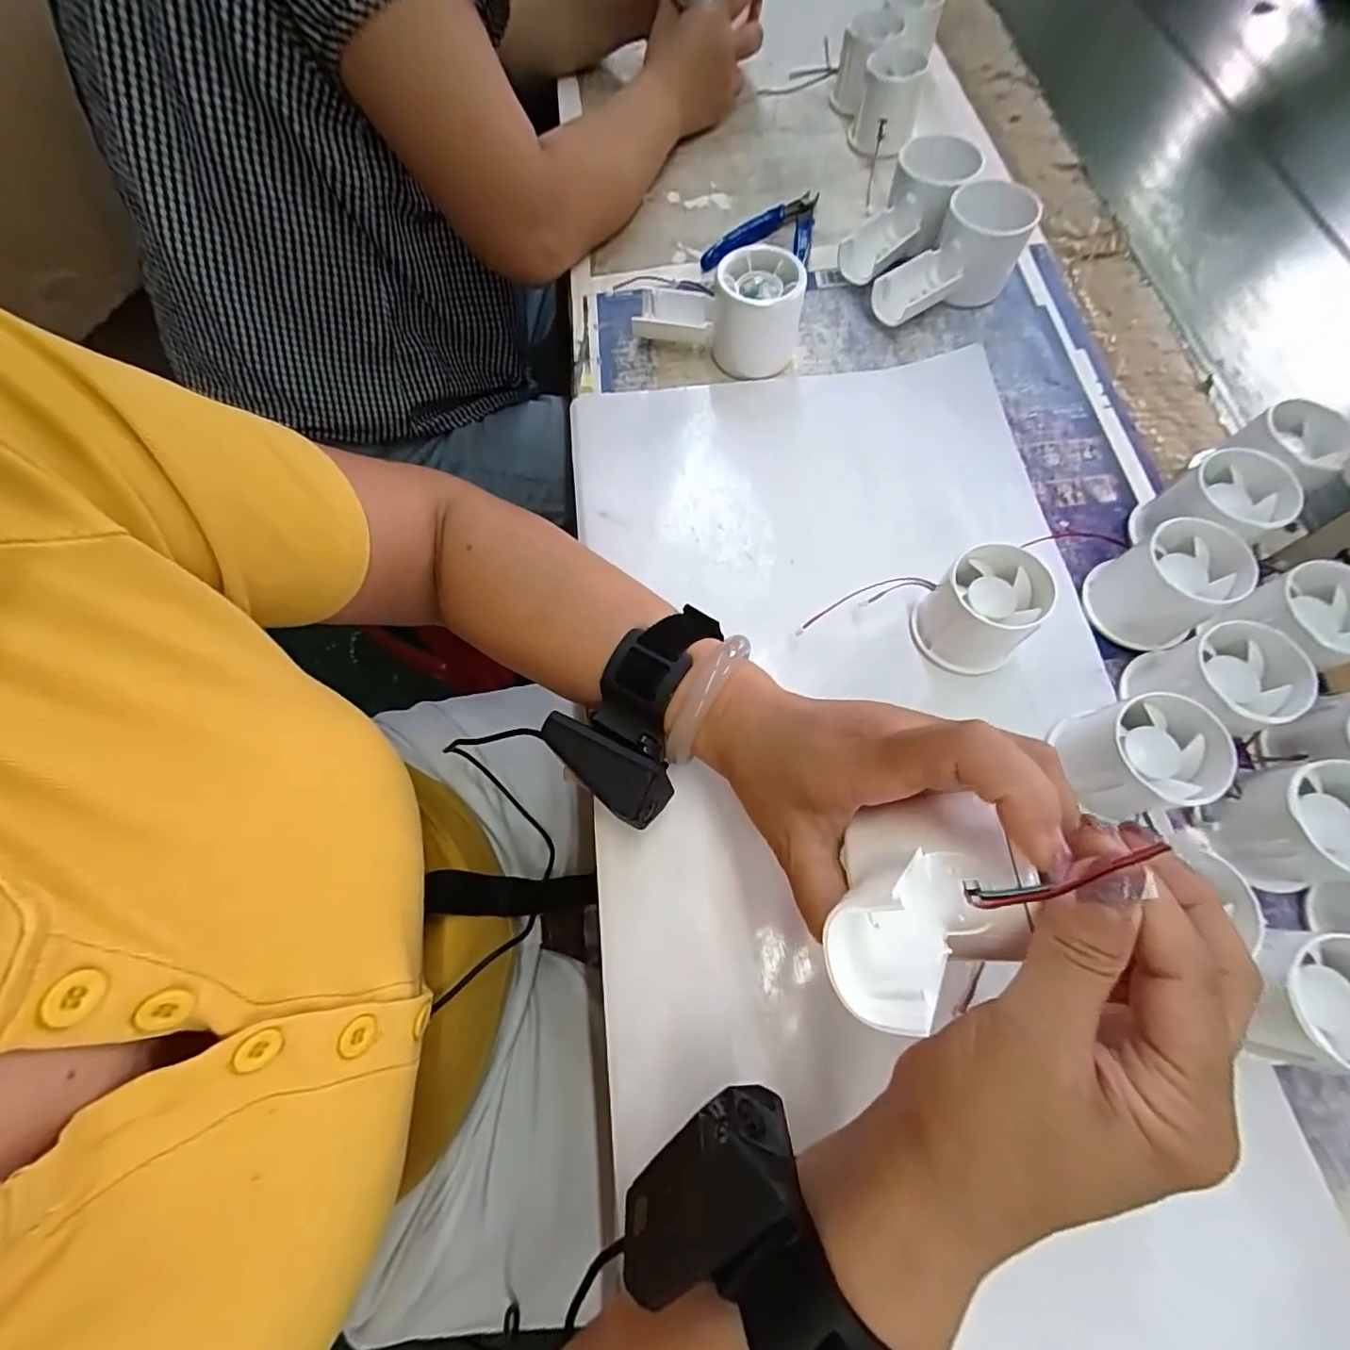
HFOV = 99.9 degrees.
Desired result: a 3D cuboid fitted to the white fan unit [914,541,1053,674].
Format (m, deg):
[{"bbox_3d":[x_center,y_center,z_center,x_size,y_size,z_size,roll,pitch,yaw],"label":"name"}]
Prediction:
[{"bbox_3d":[0.169,-0.036,0.309,0.054,0.046,0.053,-1,69,2],"label":"white fan unit"}]

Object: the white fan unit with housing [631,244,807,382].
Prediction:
[{"bbox_3d":[0.031,-0.252,0.392,0.110,0.056,0.056,10,70,6],"label":"white fan unit with housing"}]

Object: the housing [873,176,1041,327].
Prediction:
[{"bbox_3d":[0.194,-0.288,0.398,0.101,0.059,0.055,-38,72,-12],"label":"housing"}]

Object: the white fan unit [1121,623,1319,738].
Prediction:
[{"bbox_3d":[0.270,0.005,0.286,0.060,0.041,0.052,-2,69,1],"label":"white fan unit"}]

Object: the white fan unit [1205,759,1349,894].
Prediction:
[{"bbox_3d":[0.287,0.070,0.261,0.058,0.044,0.053,-5,69,0],"label":"white fan unit"}]

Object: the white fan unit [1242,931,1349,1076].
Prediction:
[{"bbox_3d":[0.261,0.135,0.240,0.053,0.049,0.054,15,70,8],"label":"white fan unit"}]

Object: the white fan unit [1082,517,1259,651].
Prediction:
[{"bbox_3d":[0.269,-0.051,0.311,0.057,0.046,0.055,-1,69,2],"label":"white fan unit"}]

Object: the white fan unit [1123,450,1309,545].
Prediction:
[{"bbox_3d":[0.304,-0.091,0.322,0.057,0.050,0.057,38,75,15],"label":"white fan unit"}]

